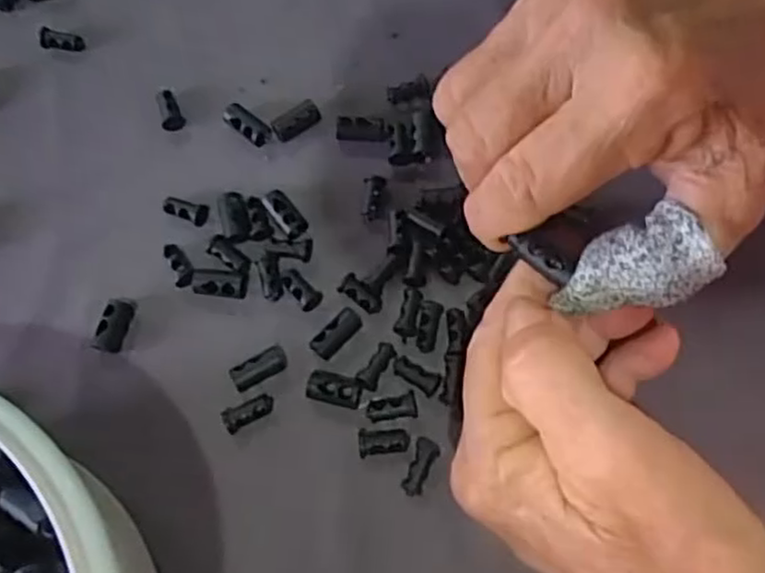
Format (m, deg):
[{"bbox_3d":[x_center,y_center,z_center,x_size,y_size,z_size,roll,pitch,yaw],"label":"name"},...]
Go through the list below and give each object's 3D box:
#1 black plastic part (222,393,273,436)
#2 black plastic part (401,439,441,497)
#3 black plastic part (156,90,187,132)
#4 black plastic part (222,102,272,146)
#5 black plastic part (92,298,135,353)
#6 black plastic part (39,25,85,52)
[{"bbox_3d":[-0.046,0.043,0.250,0.017,0.005,0.009,-28,72,-8],"label":"black plastic part"},{"bbox_3d":[0.013,0.059,0.240,0.008,0.007,0.019,20,72,9],"label":"black plastic part"},{"bbox_3d":[-0.084,-0.070,0.290,0.009,0.005,0.017,-18,83,-4],"label":"black plastic part"},{"bbox_3d":[-0.053,-0.064,0.286,0.022,0.008,0.010,39,76,14],"label":"black plastic part"},{"bbox_3d":[-0.095,0.014,0.259,0.008,0.009,0.019,11,71,6],"label":"black plastic part"},{"bbox_3d":[-0.133,-0.102,0.303,0.018,0.006,0.007,8,70,-10],"label":"black plastic part"}]

